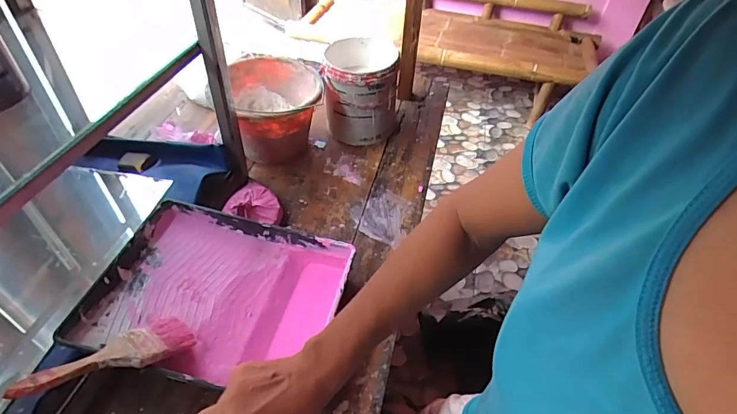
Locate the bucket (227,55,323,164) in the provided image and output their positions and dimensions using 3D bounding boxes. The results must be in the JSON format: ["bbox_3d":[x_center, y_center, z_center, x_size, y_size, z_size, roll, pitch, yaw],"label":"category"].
[{"bbox_3d":[-0.205,-0.215,0.985,0.179,0.161,0.219,-7,47,-14],"label":"bucket"}]

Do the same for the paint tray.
[{"bbox_3d":[-0.229,0.142,0.680,0.355,0.076,0.268,12,45,5],"label":"paint tray"}]

